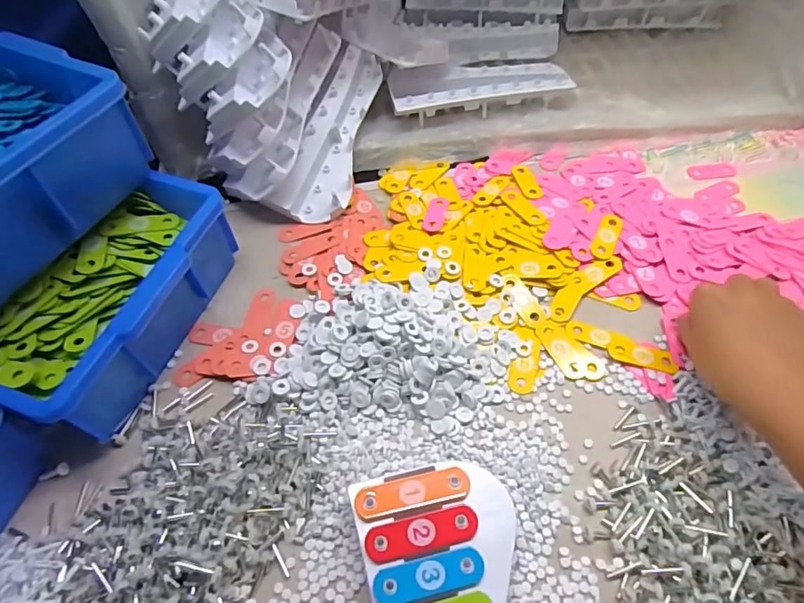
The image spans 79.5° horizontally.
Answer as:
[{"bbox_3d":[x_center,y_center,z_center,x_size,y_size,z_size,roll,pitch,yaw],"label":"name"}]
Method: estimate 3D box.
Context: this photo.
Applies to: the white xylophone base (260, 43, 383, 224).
[{"bbox_3d":[-0.079,-0.199,0.577,0.082,0.033,0.224,16,78,12],"label":"white xylophone base"}]

